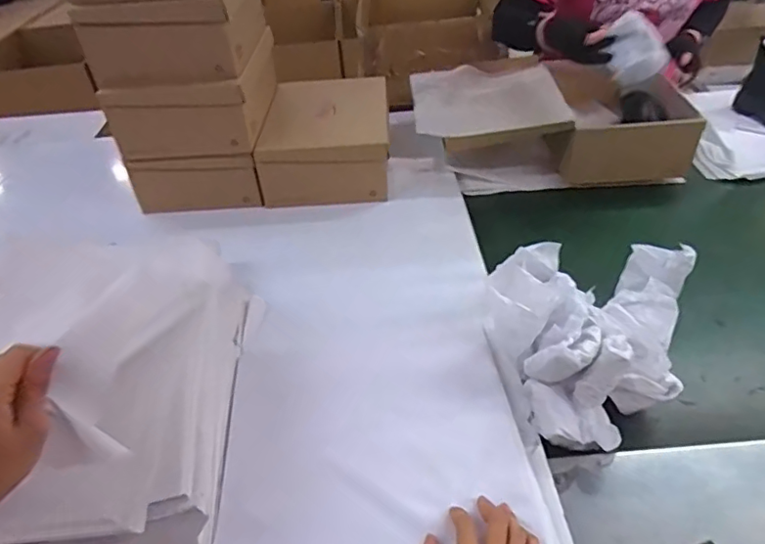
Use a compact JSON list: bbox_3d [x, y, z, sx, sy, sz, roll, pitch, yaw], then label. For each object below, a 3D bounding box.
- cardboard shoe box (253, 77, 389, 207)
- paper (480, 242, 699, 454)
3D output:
[{"bbox_3d":[-0.113,-0.282,1.173,0.246,0.138,0.296,-1,40,3],"label":"cardboard shoe box"},{"bbox_3d":[0.285,0.053,0.769,0.240,0.119,0.362,17,45,23],"label":"paper"}]

